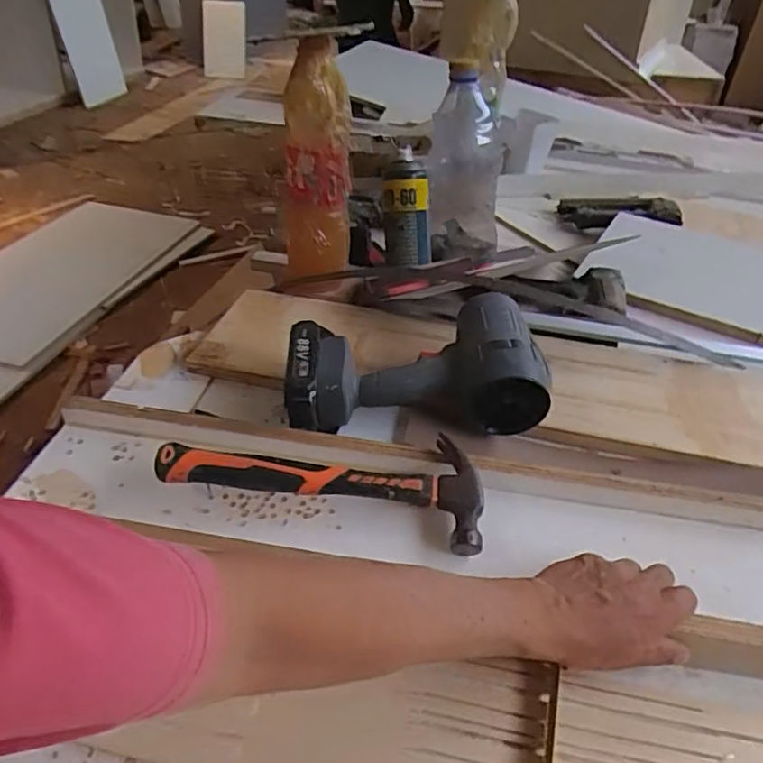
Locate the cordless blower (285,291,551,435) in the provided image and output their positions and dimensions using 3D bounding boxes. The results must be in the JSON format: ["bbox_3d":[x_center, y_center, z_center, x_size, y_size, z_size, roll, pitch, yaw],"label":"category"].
[{"bbox_3d":[0.029,-0.020,0.651,0.256,0.081,0.141,-2,38,-7],"label":"cordless blower"}]

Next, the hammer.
[{"bbox_3d":[-0.053,0.083,0.535,0.274,0.027,0.106,1,38,-2],"label":"hammer"}]

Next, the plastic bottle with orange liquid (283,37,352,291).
[{"bbox_3d":[-0.083,-0.257,0.794,0.086,0.289,0.067,-2,38,-6],"label":"plastic bottle with orange liquid"}]

